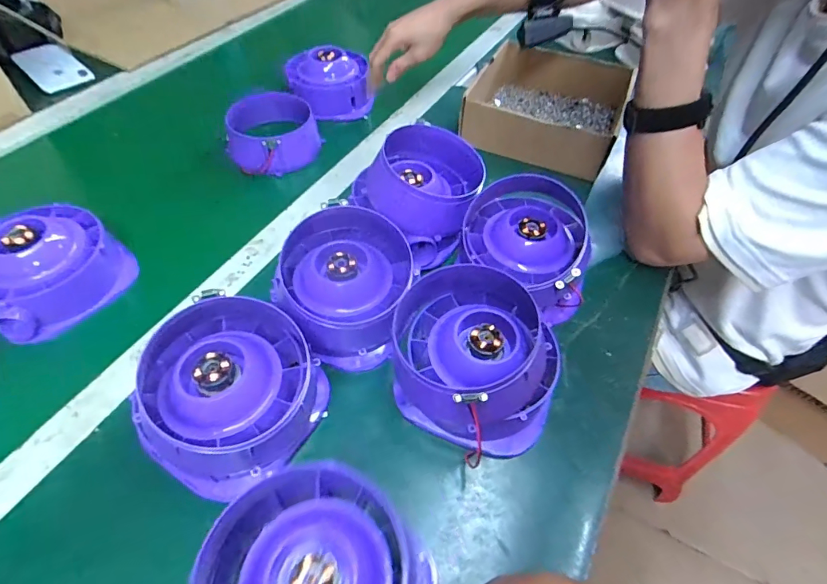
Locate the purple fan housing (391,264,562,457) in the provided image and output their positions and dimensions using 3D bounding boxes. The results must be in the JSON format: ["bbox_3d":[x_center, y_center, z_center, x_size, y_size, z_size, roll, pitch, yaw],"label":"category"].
[{"bbox_3d":[0.055,0.054,0.397,0.150,0.061,0.144,22,55,14],"label":"purple fan housing"}]

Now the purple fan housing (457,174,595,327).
[{"bbox_3d":[0.121,-0.050,0.475,0.151,0.078,0.124,37,60,23],"label":"purple fan housing"}]

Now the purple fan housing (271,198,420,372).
[{"bbox_3d":[-0.066,-0.008,0.427,0.117,0.084,0.131,14,54,8],"label":"purple fan housing"}]

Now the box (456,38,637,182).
[{"bbox_3d":[0.196,-0.278,0.659,0.198,0.066,0.241,20,55,13],"label":"box"}]

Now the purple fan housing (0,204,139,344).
[{"bbox_3d":[-0.376,-0.029,0.460,0.102,0.082,0.128,35,59,22],"label":"purple fan housing"}]

